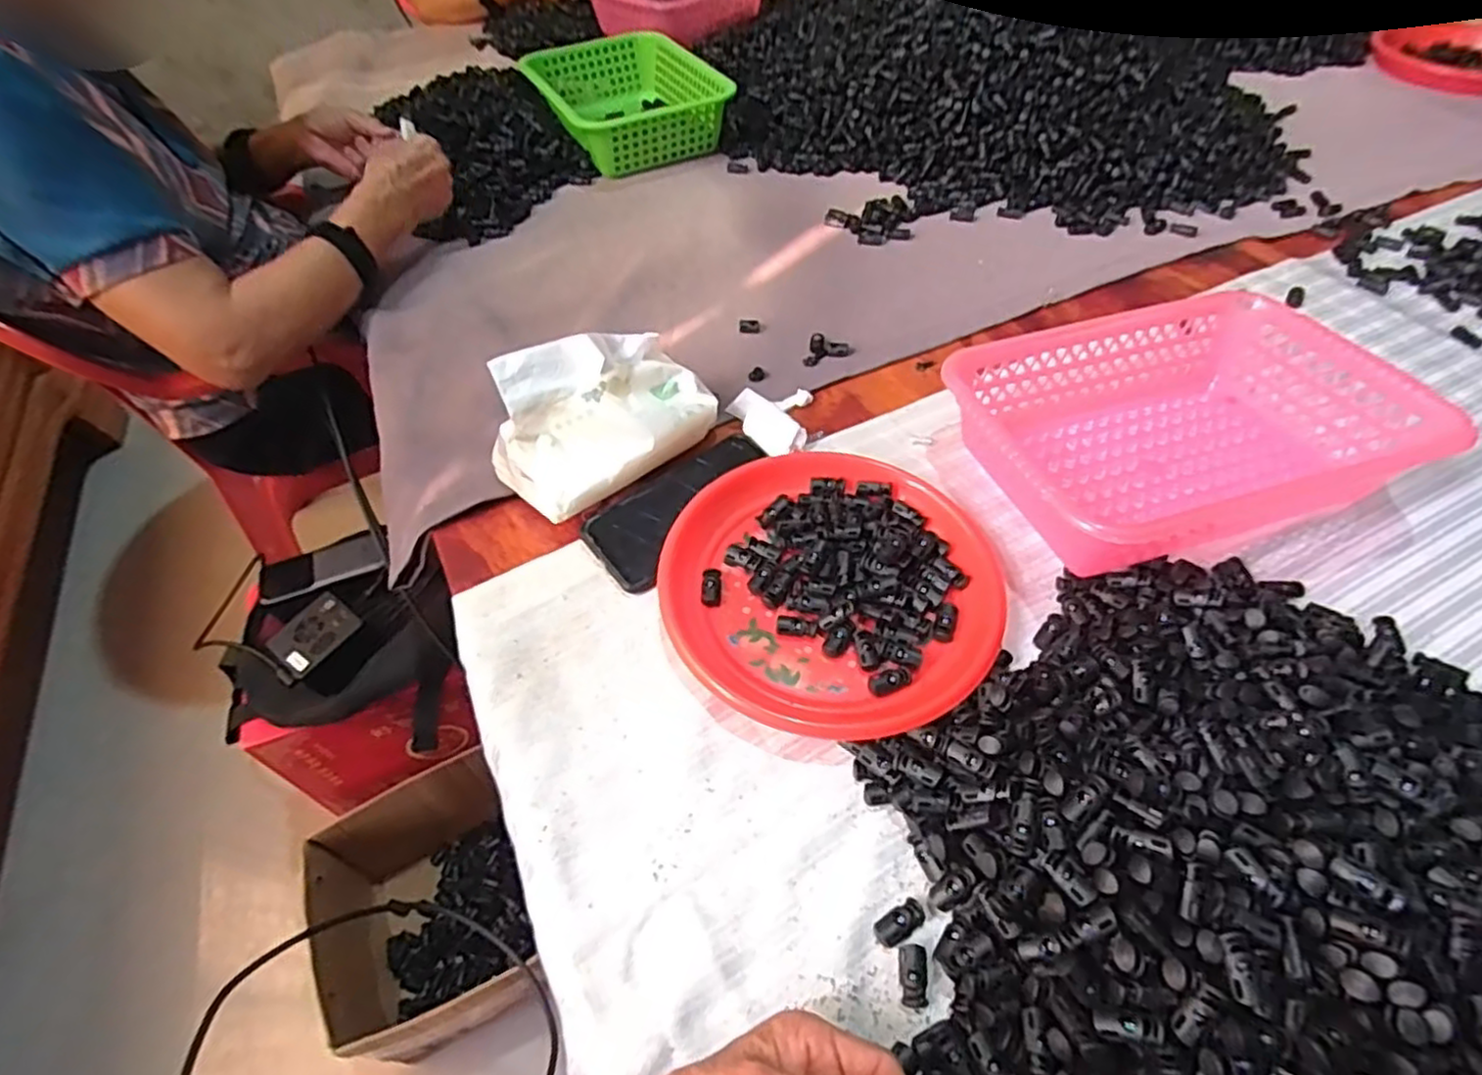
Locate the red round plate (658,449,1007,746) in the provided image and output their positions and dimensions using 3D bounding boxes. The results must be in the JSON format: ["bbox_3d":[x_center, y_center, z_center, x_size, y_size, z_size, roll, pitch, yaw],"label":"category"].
[{"bbox_3d":[0.063,0.029,0.500,0.223,0.028,0.218,-1,52,2],"label":"red round plate"}]

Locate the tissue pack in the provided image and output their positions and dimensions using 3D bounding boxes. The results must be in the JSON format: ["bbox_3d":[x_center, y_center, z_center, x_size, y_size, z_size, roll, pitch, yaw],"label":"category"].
[{"bbox_3d":[-0.108,-0.096,0.556,0.167,0.099,0.087,-34,58,-21],"label":"tissue pack"}]

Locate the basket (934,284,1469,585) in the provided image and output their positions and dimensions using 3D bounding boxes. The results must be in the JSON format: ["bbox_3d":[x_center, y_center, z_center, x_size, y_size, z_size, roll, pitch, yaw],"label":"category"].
[{"bbox_3d":[0.322,-0.085,0.548,0.296,0.077,0.210,-12,53,-7],"label":"basket"}]

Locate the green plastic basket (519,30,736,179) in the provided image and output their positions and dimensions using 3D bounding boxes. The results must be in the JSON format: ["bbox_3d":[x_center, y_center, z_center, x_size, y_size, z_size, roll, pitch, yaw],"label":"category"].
[{"bbox_3d":[-0.144,-0.599,0.975,0.236,0.077,0.253,-22,54,-14],"label":"green plastic basket"}]

